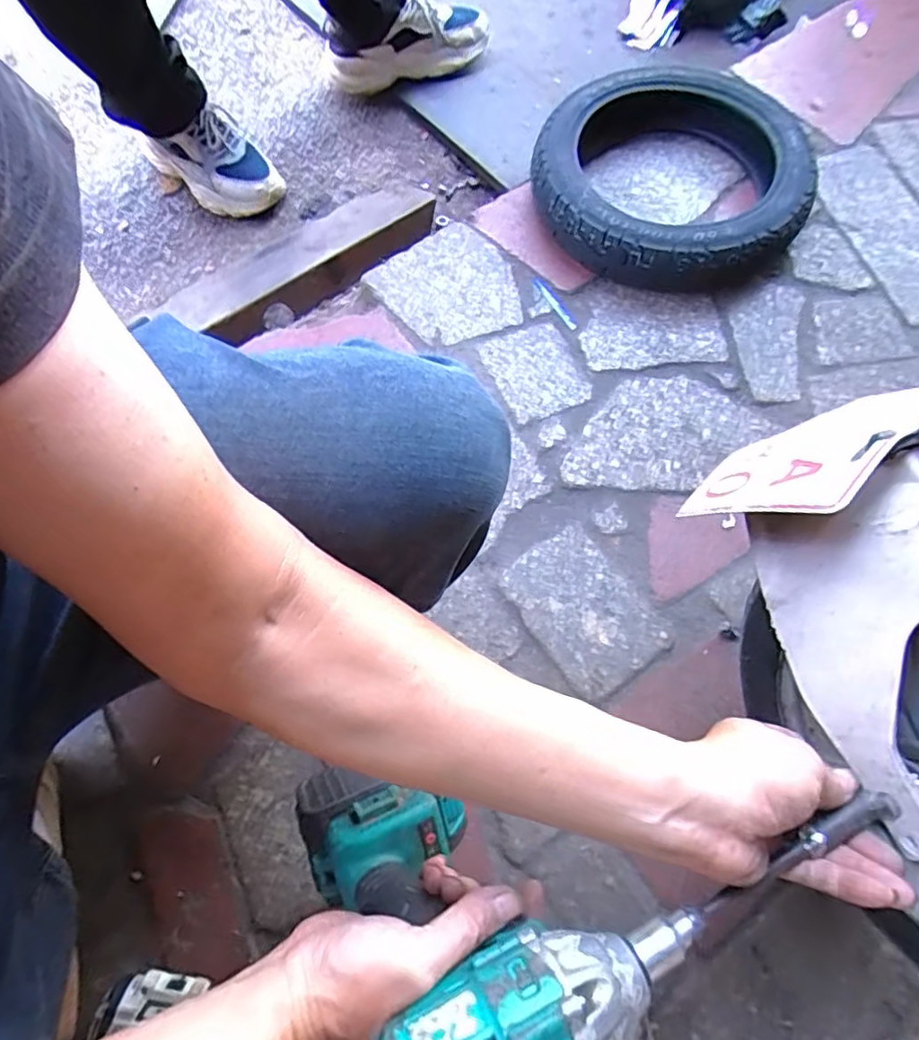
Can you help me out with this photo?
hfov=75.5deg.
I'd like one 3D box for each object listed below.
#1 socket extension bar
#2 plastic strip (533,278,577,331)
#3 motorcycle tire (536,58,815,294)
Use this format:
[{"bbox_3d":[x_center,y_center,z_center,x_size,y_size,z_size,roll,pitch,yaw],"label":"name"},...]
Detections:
[{"bbox_3d":[0.182,0.179,0.318,0.130,0.012,0.017,-19,71,-16],"label":"socket extension bar"},{"bbox_3d":[0.120,-0.272,0.746,0.011,0.005,0.085,-32,73,-10],"label":"plastic strip"},{"bbox_3d":[0.273,-0.454,0.756,0.332,0.085,0.339,0,70,0],"label":"motorcycle tire"}]

